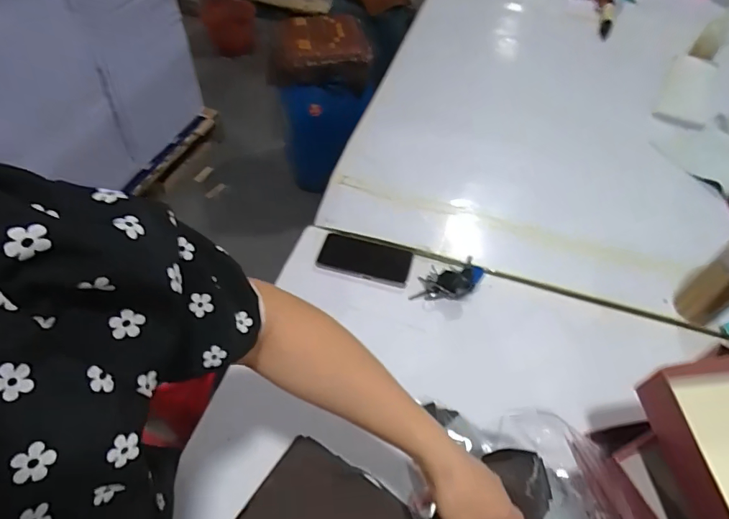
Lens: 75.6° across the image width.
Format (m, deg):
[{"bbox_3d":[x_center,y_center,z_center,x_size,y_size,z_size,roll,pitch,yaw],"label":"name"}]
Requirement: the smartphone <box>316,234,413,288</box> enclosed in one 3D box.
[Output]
[{"bbox_3d":[0.001,0.001,0.829,0.161,0.008,0.070,14,66,8],"label":"smartphone"}]

